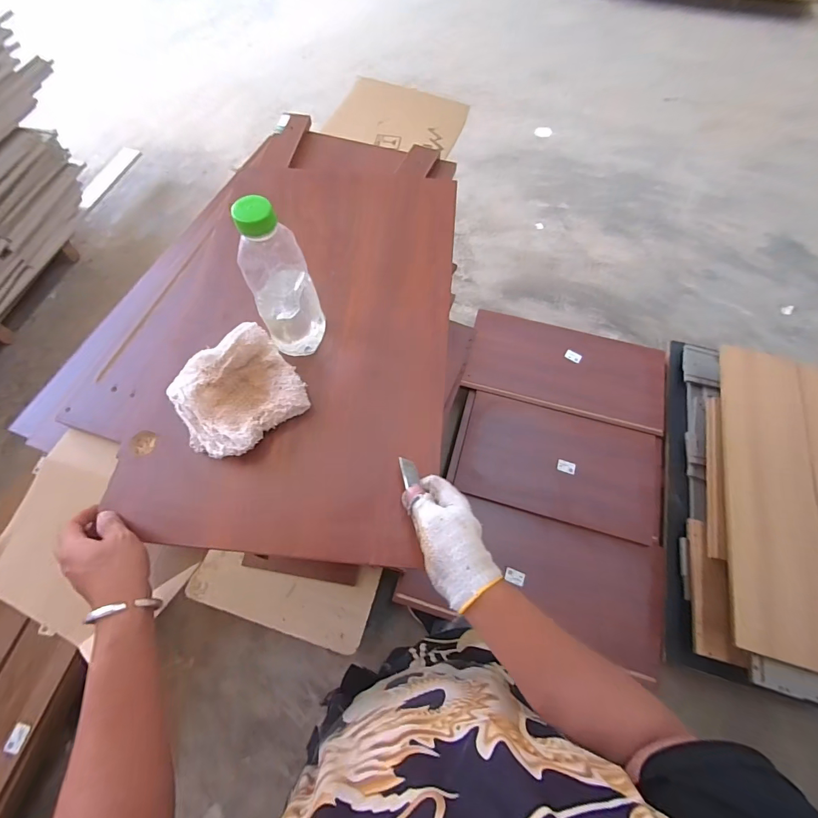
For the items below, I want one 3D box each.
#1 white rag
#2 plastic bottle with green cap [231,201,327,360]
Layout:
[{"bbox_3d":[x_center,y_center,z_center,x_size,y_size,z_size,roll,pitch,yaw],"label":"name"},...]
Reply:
[{"bbox_3d":[-0.224,-0.020,0.530,0.164,0.037,0.170,-33,68,-16],"label":"white rag"},{"bbox_3d":[-0.157,-0.155,0.488,0.072,0.218,0.067,-14,65,-7],"label":"plastic bottle with green cap"}]

